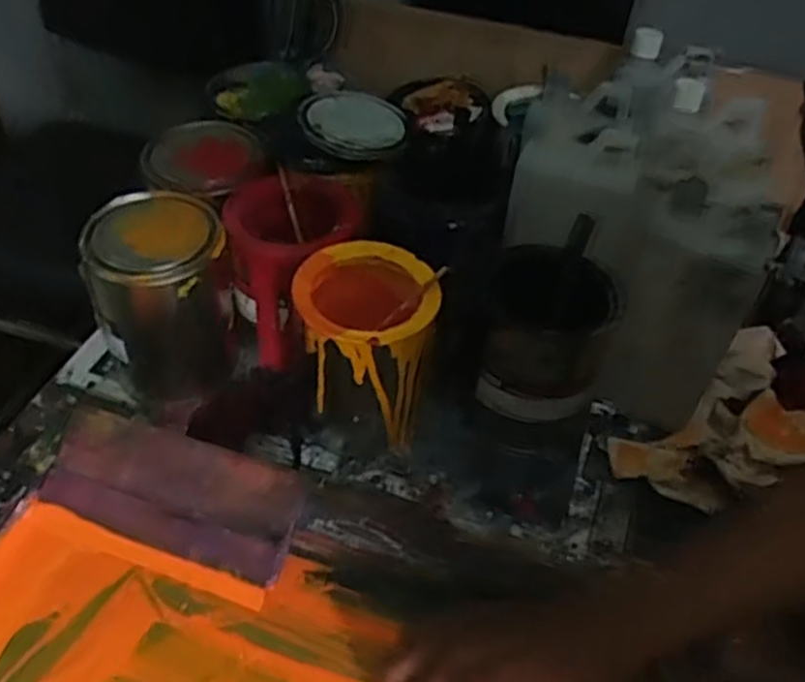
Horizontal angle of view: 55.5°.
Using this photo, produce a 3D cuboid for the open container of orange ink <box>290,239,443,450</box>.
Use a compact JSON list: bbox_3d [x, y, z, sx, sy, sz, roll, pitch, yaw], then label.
[{"bbox_3d":[-0.030,0.007,0.628,0.111,0.136,0.111,9,45,4],"label":"open container of orange ink"}]

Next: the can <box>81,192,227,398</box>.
[{"bbox_3d":[-0.198,-0.036,0.653,0.107,0.148,0.101,-3,45,-7],"label":"can"}]

